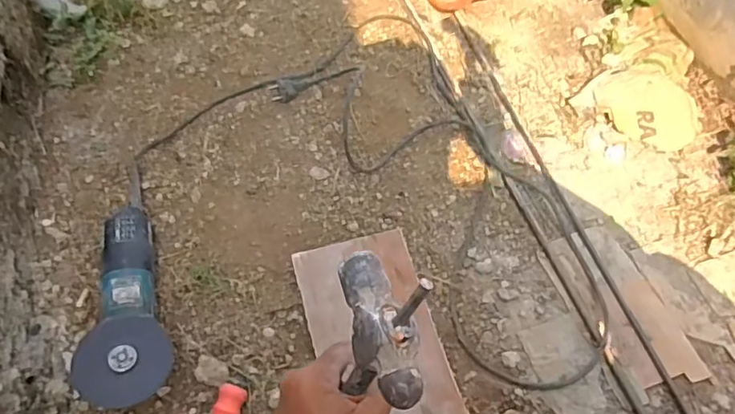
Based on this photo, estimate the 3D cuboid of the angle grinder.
[{"bbox_3d":[-0.292,0.115,0.706,0.087,0.104,0.269,-11,59,-5],"label":"angle grinder"}]

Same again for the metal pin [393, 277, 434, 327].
[{"bbox_3d":[0.029,0.060,0.359,0.006,0.048,0.008,-12,54,-38],"label":"metal pin"}]

